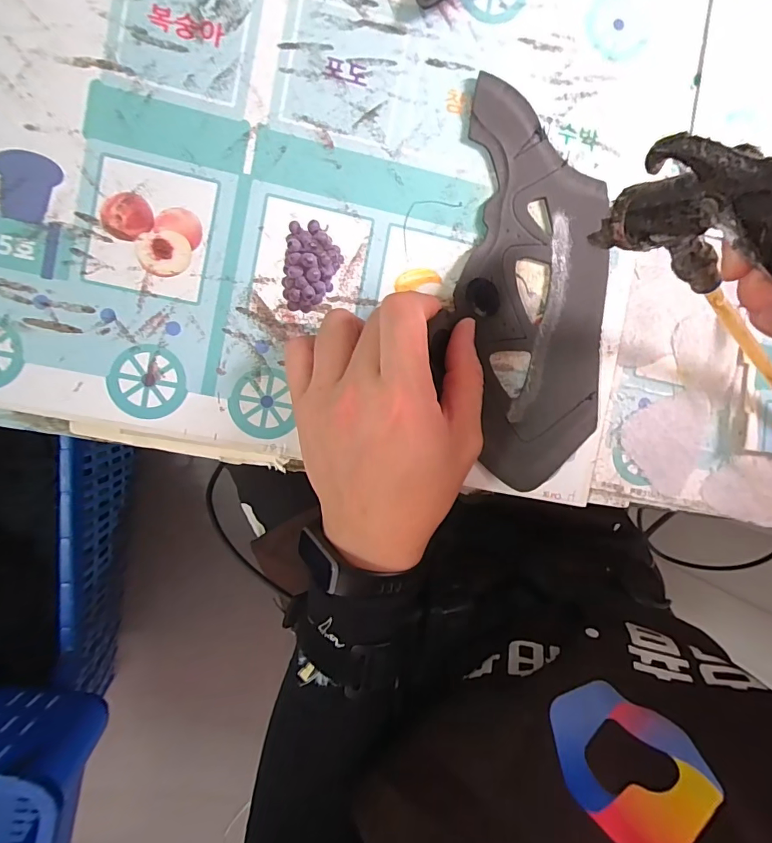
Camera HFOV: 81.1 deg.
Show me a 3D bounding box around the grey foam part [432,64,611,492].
[{"bbox_3d":[0.083,-0.076,0.264,0.107,0.019,0.223,3,92,-8],"label":"grey foam part"}]

